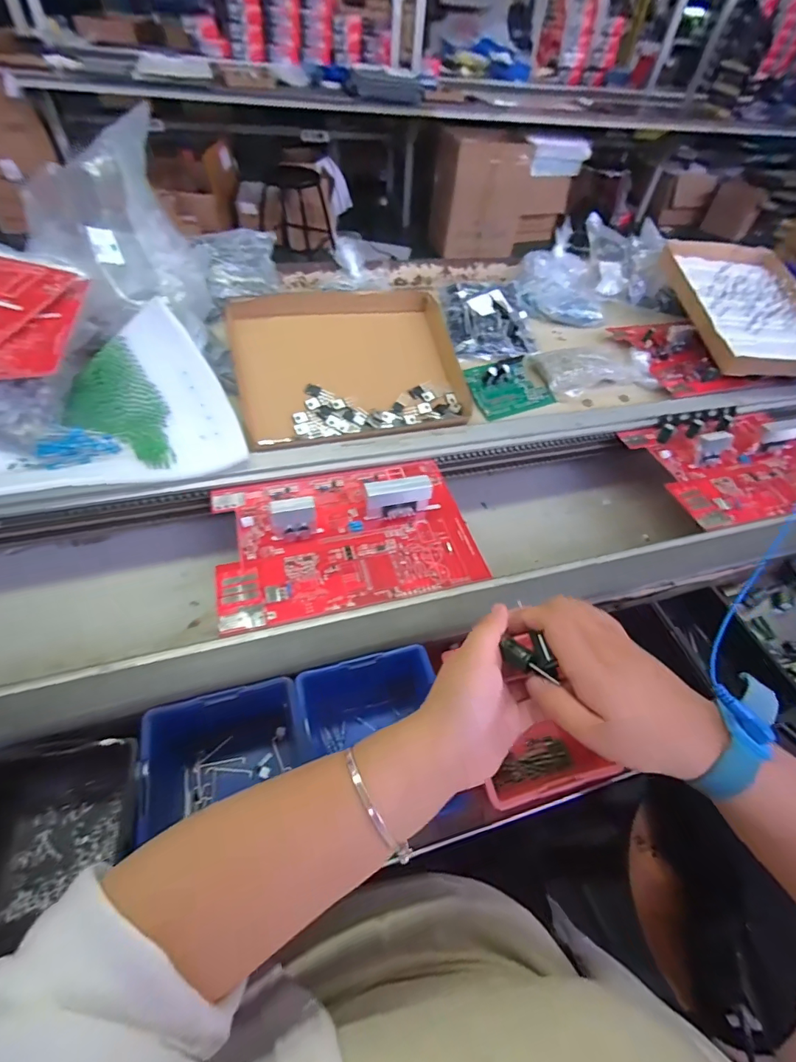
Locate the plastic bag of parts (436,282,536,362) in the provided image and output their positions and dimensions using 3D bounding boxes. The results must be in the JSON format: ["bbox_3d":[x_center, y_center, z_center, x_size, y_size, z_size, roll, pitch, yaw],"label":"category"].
[{"bbox_3d":[0.156,-0.394,0.807,0.151,0.057,0.216,-3,49,-7],"label":"plastic bag of parts"}]

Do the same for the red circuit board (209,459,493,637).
[{"bbox_3d":[-0.059,-0.012,0.499,0.277,0.044,0.198,-11,51,-14],"label":"red circuit board"}]

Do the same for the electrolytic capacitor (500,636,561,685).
[{"bbox_3d":[0.090,0.091,0.305,0.010,0.013,0.042,-35,50,-29],"label":"electrolytic capacitor"}]

